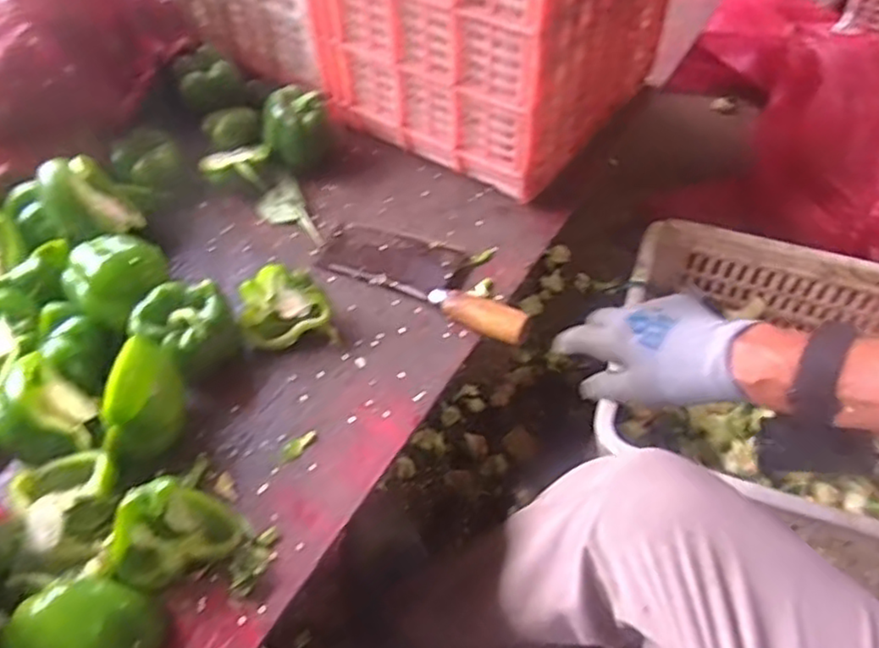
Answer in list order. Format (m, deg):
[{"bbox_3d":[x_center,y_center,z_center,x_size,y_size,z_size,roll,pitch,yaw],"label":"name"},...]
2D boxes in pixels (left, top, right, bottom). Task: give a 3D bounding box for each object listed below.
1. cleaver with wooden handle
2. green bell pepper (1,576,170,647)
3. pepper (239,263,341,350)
[{"bbox_3d":[-0.010,-0.055,0.674,0.234,0.034,0.082,26,56,19],"label":"cleaver with wooden handle"},{"bbox_3d":[-0.241,0.211,0.453,0.075,0.053,0.089,30,57,21],"label":"green bell pepper"},{"bbox_3d":[-0.143,-0.014,0.628,0.083,0.063,0.052,-12,53,-9],"label":"pepper"}]

